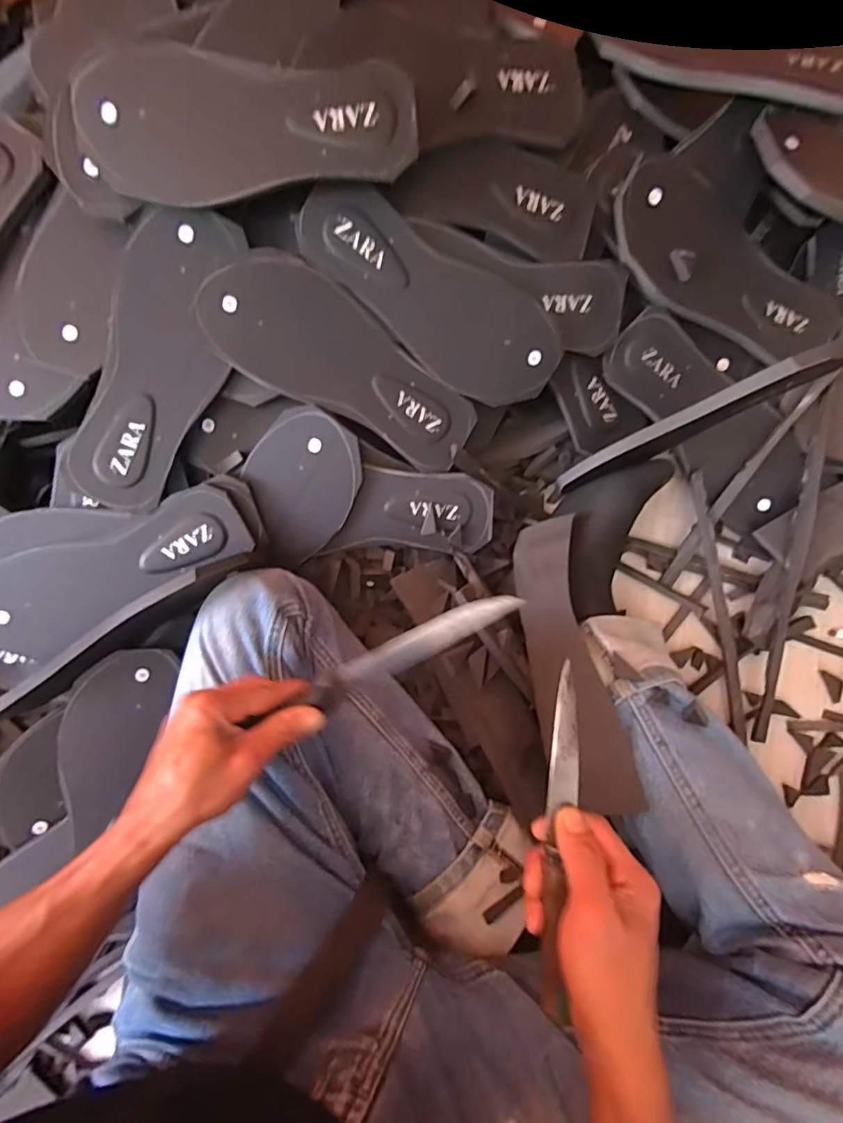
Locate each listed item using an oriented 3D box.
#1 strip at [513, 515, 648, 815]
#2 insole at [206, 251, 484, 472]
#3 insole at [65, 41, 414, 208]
[{"bbox_3d":[0.128,0.085,0.463,0.064,0.022,0.253,-9,76,-1],"label":"strip"},{"bbox_3d":[-0.063,-0.174,0.458,0.244,0.011,0.097,26,98,-15],"label":"insole"},{"bbox_3d":[-0.128,-0.324,0.390,0.241,0.014,0.108,3,98,-1],"label":"insole"}]

